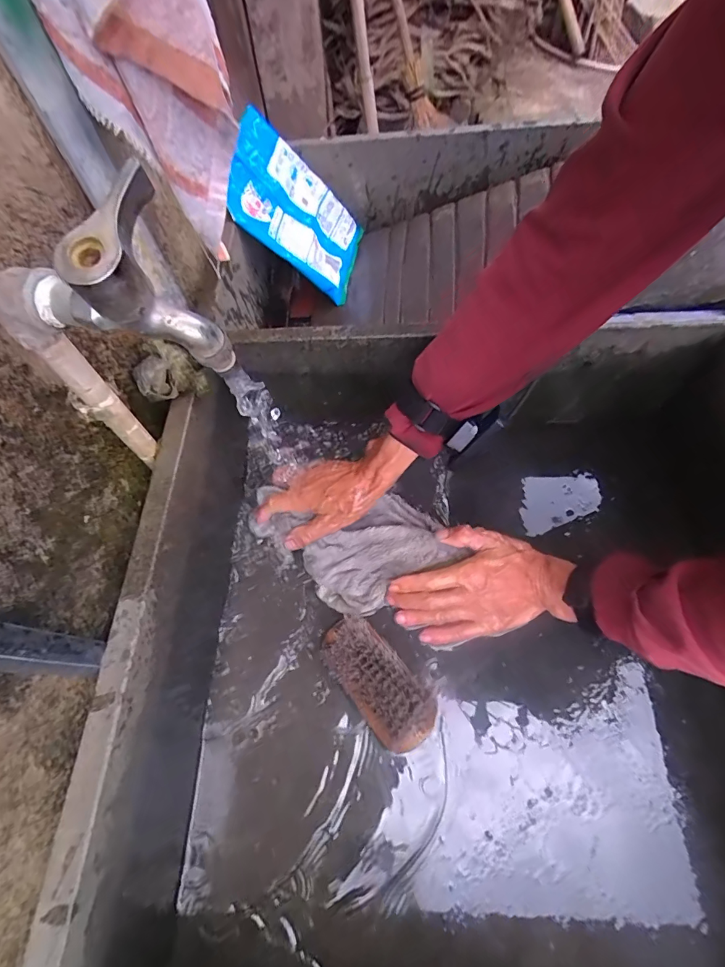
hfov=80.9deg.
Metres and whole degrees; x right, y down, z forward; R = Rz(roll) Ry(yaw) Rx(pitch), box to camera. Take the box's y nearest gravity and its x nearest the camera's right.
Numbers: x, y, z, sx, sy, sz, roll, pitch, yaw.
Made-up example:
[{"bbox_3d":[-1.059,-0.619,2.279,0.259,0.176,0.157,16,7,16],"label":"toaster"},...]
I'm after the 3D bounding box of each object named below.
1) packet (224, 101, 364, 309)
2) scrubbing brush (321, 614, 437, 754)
[{"bbox_3d":[-0.091,-0.388,0.603,0.019,0.203,0.173,-10,62,48],"label":"packet"},{"bbox_3d":[0.013,0.191,0.416,0.058,0.029,0.129,-39,68,-15],"label":"scrubbing brush"}]

